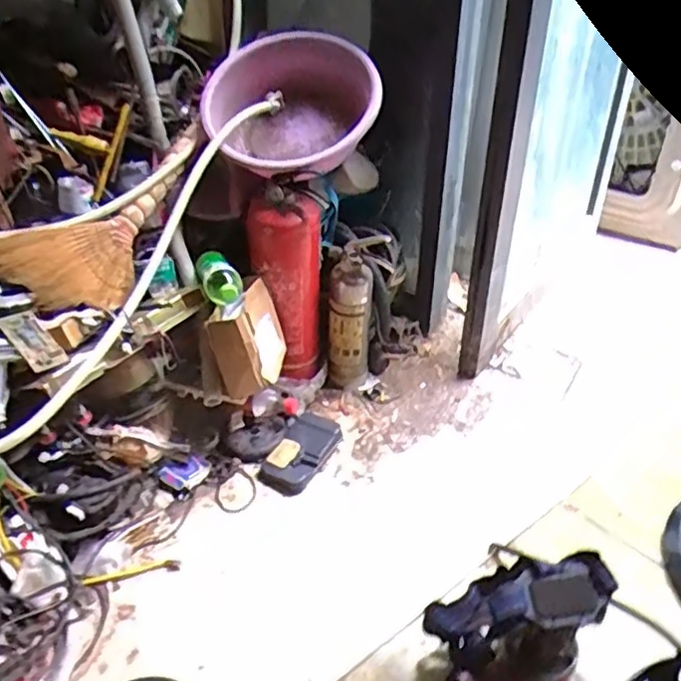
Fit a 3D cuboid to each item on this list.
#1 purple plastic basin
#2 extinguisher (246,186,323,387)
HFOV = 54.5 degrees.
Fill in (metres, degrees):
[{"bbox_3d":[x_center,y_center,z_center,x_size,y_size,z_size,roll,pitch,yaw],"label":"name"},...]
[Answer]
[{"bbox_3d":[-0.088,-0.439,1.341,0.351,0.189,0.321,-8,69,7],"label":"purple plastic basin"},{"bbox_3d":[-0.108,-0.106,1.351,0.137,0.381,0.111,0,36,-1],"label":"extinguisher"}]

